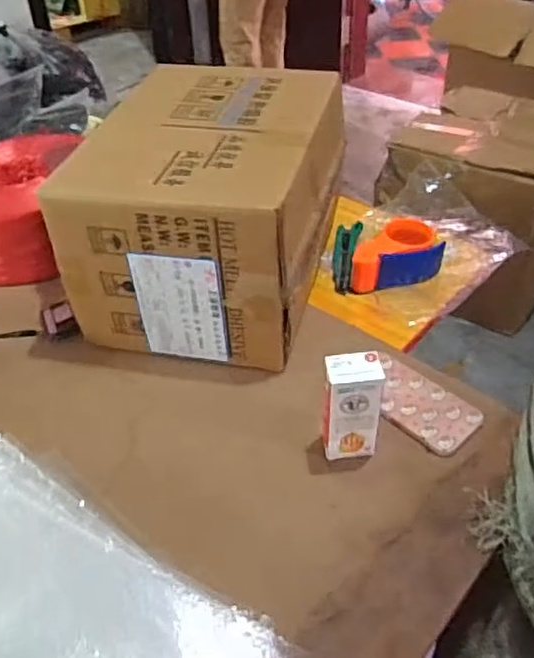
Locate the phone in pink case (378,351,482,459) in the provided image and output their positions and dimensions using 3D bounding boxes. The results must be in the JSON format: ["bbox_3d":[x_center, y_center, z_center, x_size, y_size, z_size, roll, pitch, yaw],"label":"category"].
[{"bbox_3d":[0.182,0.088,0.785,0.147,0.017,0.092,32,51,33],"label":"phone in pink case"}]

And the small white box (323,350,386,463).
[{"bbox_3d":[0.090,0.087,0.701,0.058,0.133,0.042,2,41,5],"label":"small white box"}]

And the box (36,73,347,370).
[{"bbox_3d":[-0.065,-0.168,0.890,0.278,0.237,0.369,10,42,13],"label":"box"}]

